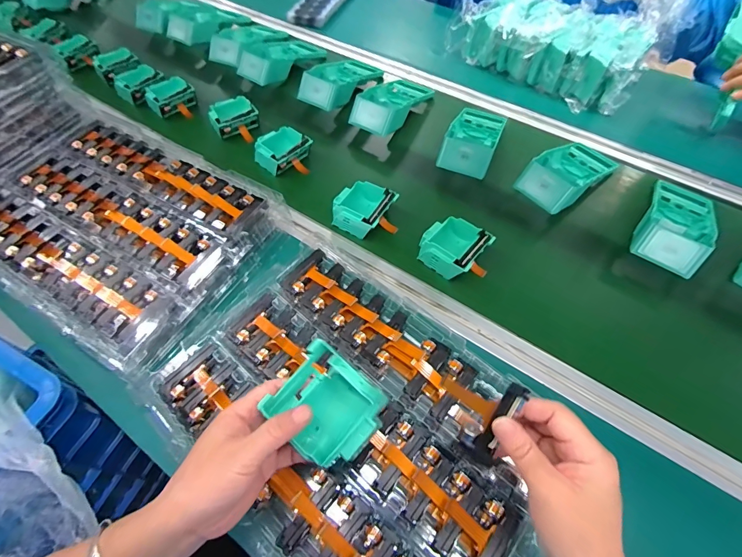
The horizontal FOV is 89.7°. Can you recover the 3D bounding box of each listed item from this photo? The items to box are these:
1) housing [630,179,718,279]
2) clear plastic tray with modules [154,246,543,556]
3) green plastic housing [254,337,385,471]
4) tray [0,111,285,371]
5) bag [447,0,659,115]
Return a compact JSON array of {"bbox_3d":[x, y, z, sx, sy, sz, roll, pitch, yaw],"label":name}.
[{"bbox_3d":[0.444,-0.081,0.543,0.090,0.042,0.190,34,52,19],"label":"housing"},{"bbox_3d":[-0.016,0.146,0.370,0.362,0.035,0.262,37,65,21],"label":"clear plastic tray with modules"},{"bbox_3d":[-0.032,0.105,0.307,0.082,0.045,0.079,35,87,15],"label":"green plastic housing"},{"bbox_3d":[-0.349,-0.085,0.482,0.374,0.031,0.261,26,62,15],"label":"tray"},{"bbox_3d":[0.373,-0.484,0.770,0.370,0.105,0.238,38,65,21],"label":"bag"}]

